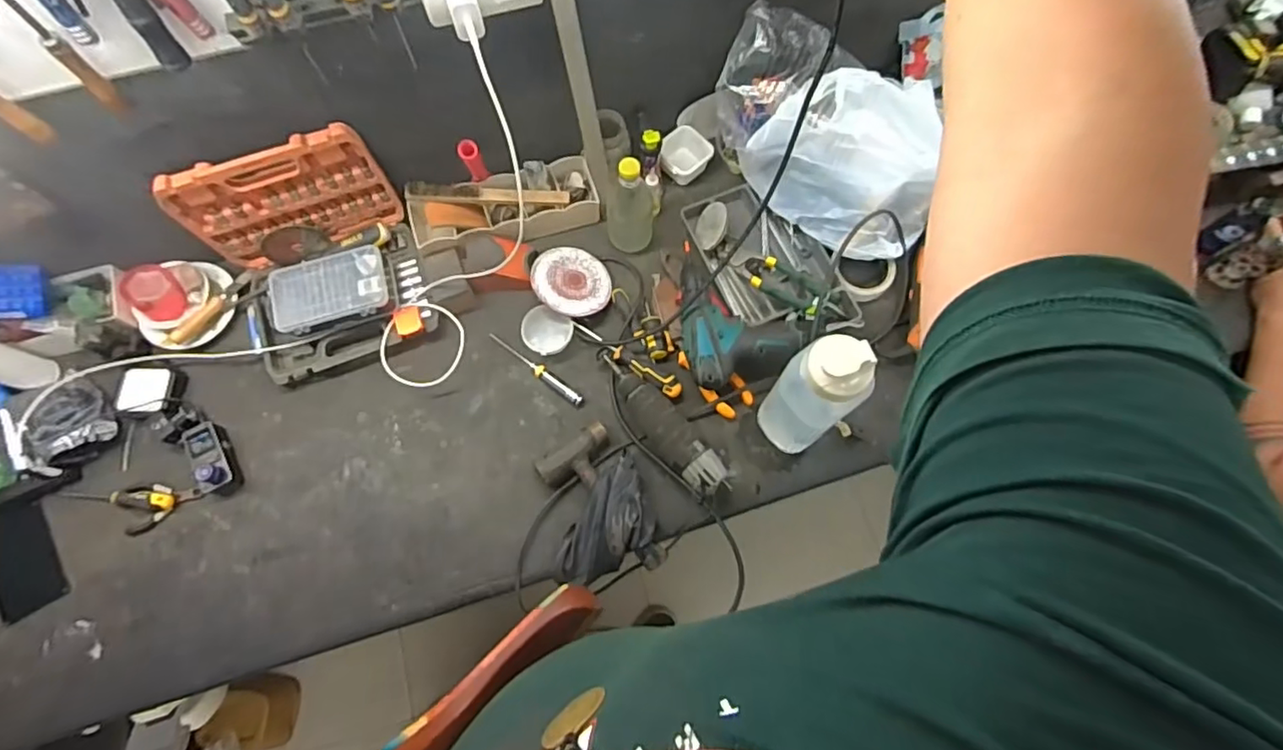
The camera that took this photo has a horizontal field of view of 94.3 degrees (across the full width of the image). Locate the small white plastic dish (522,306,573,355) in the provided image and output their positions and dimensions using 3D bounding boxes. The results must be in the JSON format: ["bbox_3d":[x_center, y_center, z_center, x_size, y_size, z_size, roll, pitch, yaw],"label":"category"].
[{"bbox_3d":[-0.137,-0.062,0.859,0.071,0.013,0.063,25,87,0],"label":"small white plastic dish"}]

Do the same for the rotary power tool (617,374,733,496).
[{"bbox_3d":[0.039,0.081,0.807,0.056,0.049,0.196,-42,77,-12],"label":"rotary power tool"}]

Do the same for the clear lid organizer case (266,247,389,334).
[{"bbox_3d":[-0.431,-0.116,0.825,0.155,0.024,0.097,-15,73,-5],"label":"clear lid organizer case"}]

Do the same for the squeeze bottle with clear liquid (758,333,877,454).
[{"bbox_3d":[0.200,0.029,0.718,0.084,0.265,0.066,41,77,12],"label":"squeeze bottle with clear liquid"}]

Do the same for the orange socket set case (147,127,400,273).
[{"bbox_3d":[-0.475,-0.233,0.808,0.250,0.176,0.029,-20,73,-6],"label":"orange socket set case"}]

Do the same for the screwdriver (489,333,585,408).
[{"bbox_3d":[-0.148,-0.009,0.849,0.161,0.022,0.018,36,76,11],"label":"screwdriver"}]

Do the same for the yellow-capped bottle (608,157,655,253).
[{"bbox_3d":[-0.017,-0.249,0.851,0.070,0.161,0.067,3,72,1],"label":"yellow-capped bottle"}]

